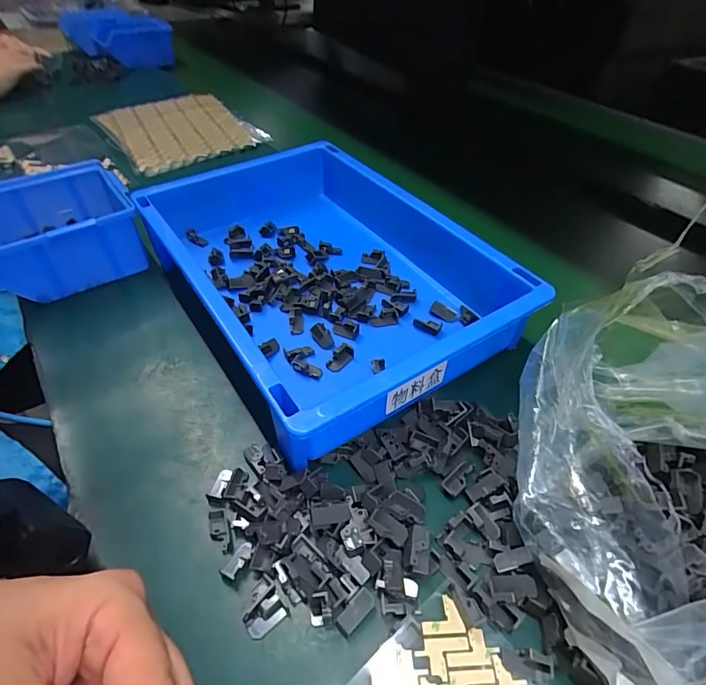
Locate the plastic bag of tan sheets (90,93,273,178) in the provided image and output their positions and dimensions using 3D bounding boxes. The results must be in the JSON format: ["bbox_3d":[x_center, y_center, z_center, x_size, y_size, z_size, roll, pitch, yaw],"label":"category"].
[{"bbox_3d":[-0.252,-0.316,0.648,0.188,0.013,0.224,-26,54,-26],"label":"plastic bag of tan sheets"}]

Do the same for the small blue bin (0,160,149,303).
[{"bbox_3d":[-0.275,-0.102,0.414,0.132,0.059,0.121,-26,52,-23],"label":"small blue bin"}]

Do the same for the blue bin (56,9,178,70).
[{"bbox_3d":[-0.448,-0.586,0.855,0.258,0.067,0.112,34,53,25],"label":"blue bin"}]

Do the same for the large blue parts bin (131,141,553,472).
[{"bbox_3d":[-0.029,-0.065,0.375,0.210,0.069,0.306,-25,54,-25],"label":"large blue parts bin"}]

